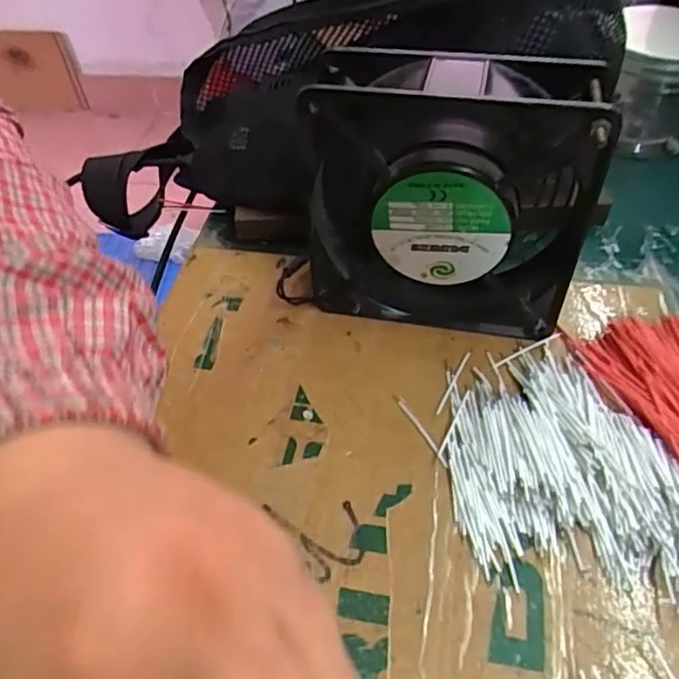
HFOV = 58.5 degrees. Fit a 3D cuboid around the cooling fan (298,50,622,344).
[{"bbox_3d":[0.047,-0.061,0.277,0.127,0.122,0.042,11,50,13],"label":"cooling fan"}]

